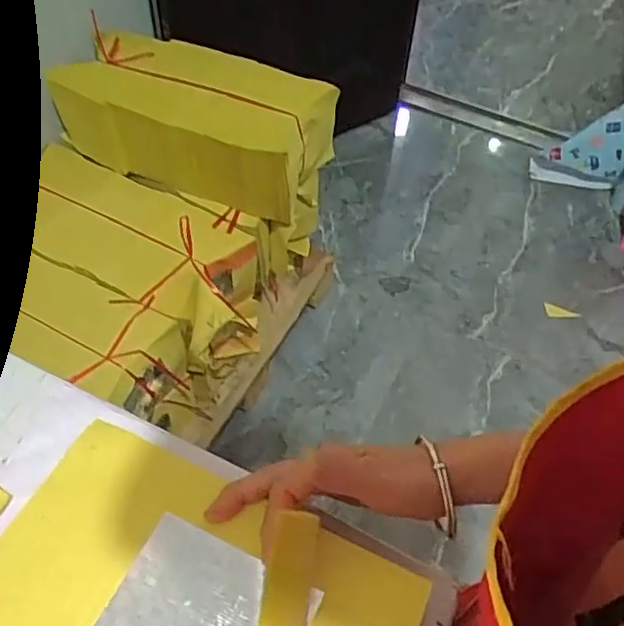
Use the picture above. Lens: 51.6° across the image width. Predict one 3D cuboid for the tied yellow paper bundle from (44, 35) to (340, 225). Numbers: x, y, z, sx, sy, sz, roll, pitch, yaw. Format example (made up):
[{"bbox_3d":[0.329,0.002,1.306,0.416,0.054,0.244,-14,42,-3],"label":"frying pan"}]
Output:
[{"bbox_3d":[-0.234,-0.368,1.233,0.516,0.192,0.200,17,54,10],"label":"tied yellow paper bundle"}]

